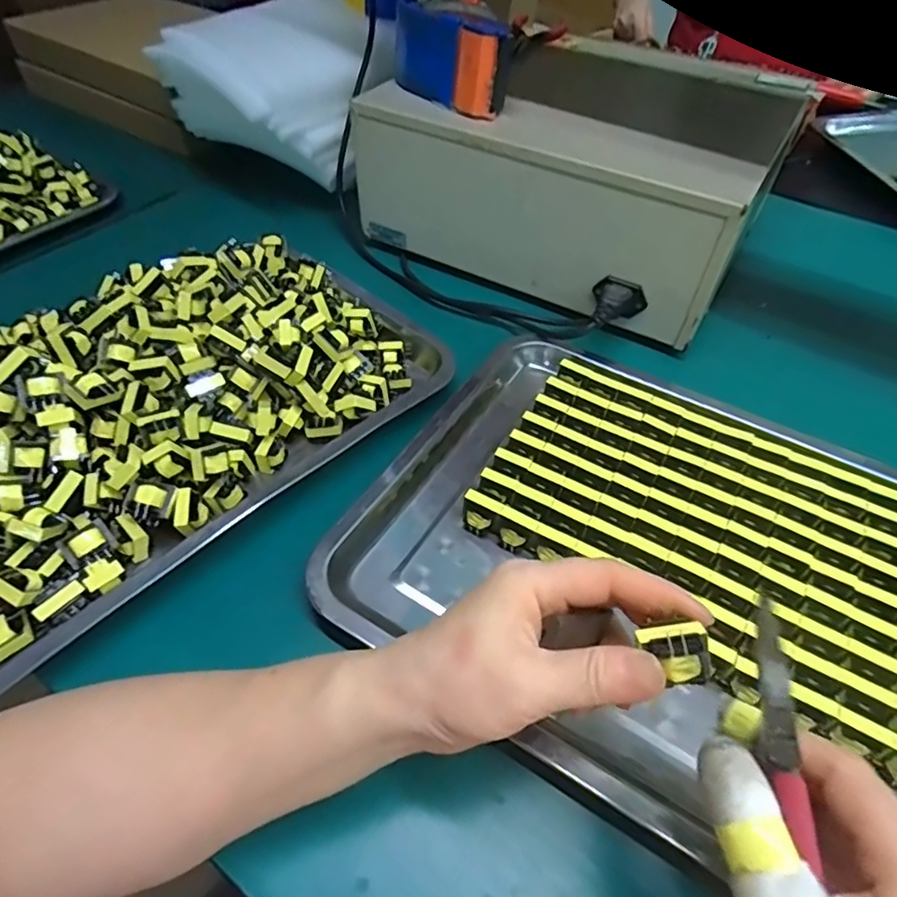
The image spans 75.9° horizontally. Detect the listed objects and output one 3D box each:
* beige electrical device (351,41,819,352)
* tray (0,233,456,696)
[{"bbox_3d":[0.130,-0.279,0.558,0.337,0.120,0.281,28,55,21],"label":"beige electrical device"},{"bbox_3d":[-0.208,-0.048,0.395,0.258,0.057,0.387,36,58,26],"label":"tray"}]

